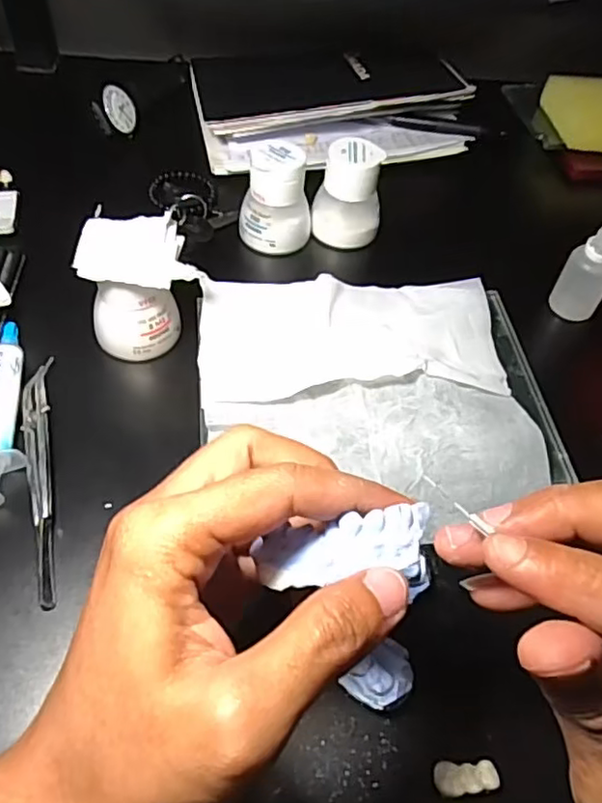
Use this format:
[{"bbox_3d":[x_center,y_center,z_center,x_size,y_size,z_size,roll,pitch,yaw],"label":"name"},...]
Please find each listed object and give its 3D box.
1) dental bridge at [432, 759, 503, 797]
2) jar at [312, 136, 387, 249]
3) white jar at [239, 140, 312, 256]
[{"bbox_3d":[0.066,0.151,0.252,0.024,0.006,0.011,1,54,-6],"label":"dental bridge"},{"bbox_3d":[0.033,-0.144,0.440,0.046,0.064,0.040,5,54,-2],"label":"jar"},{"bbox_3d":[-0.017,-0.137,0.429,0.047,0.063,0.045,3,54,-4],"label":"white jar"}]

